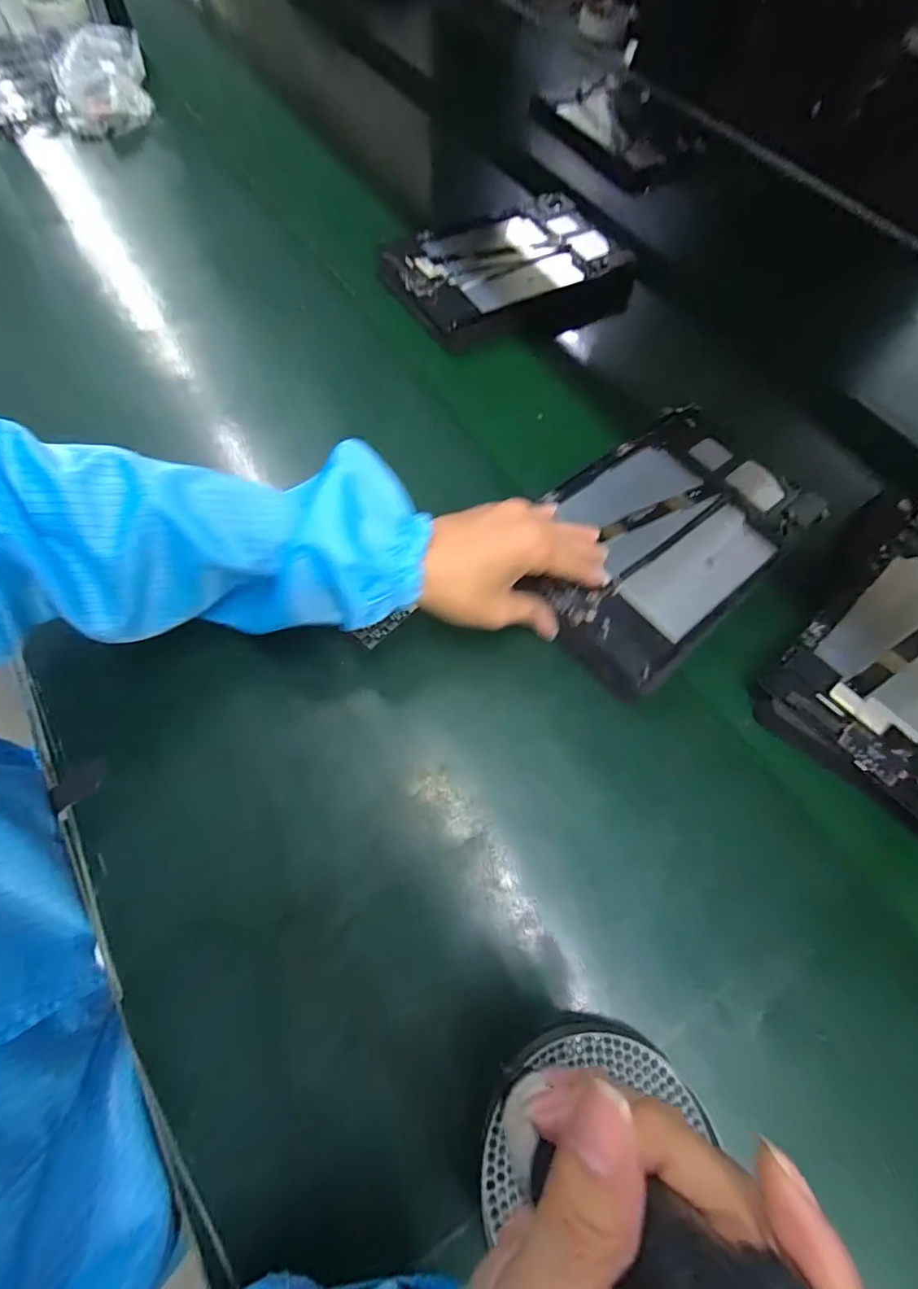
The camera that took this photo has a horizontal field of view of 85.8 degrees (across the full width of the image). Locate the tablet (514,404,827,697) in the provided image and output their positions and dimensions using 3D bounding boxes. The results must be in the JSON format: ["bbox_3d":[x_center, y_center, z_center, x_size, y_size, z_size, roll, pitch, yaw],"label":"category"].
[{"bbox_3d":[0.149,-0.083,0.369,0.231,0.017,0.145,-39,73,-20],"label":"tablet"}]

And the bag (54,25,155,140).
[{"bbox_3d":[-0.448,-0.704,0.622,0.077,0.066,0.120,19,66,6],"label":"bag"}]

